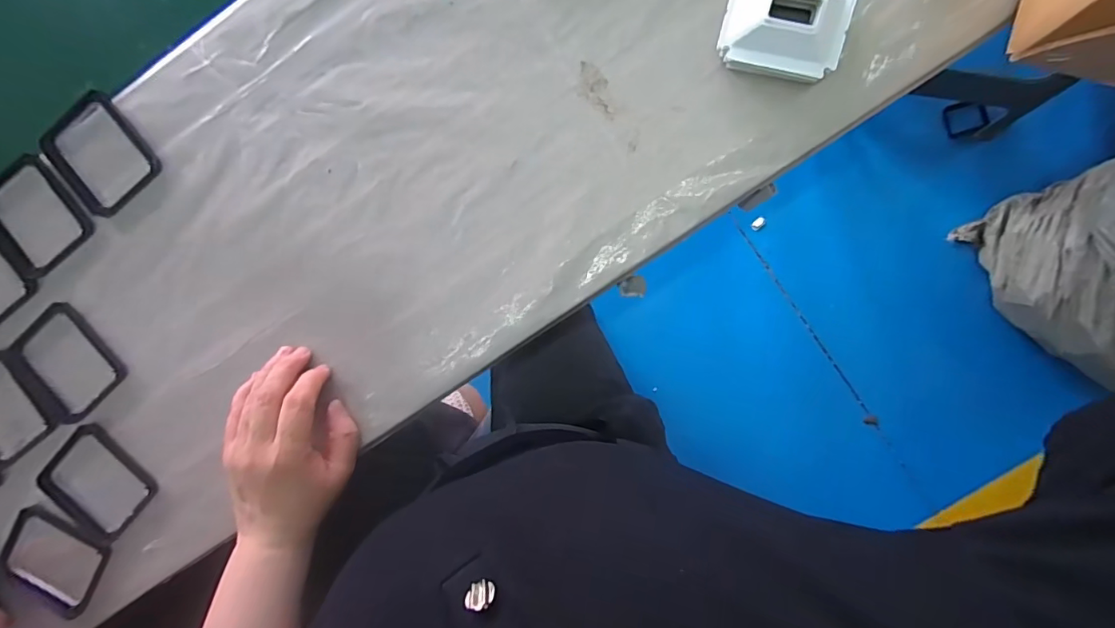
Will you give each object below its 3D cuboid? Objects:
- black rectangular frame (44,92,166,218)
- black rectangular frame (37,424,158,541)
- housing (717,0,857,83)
[{"bbox_3d":[-0.363,-0.127,0.383,0.068,0.008,0.087,-37,90,-1],"label":"black rectangular frame"},{"bbox_3d":[-0.368,0.137,0.385,0.080,0.007,0.075,40,94,3],"label":"black rectangular frame"},{"bbox_3d":[0.157,-0.201,0.330,0.079,0.031,0.064,17,92,4],"label":"housing"}]

